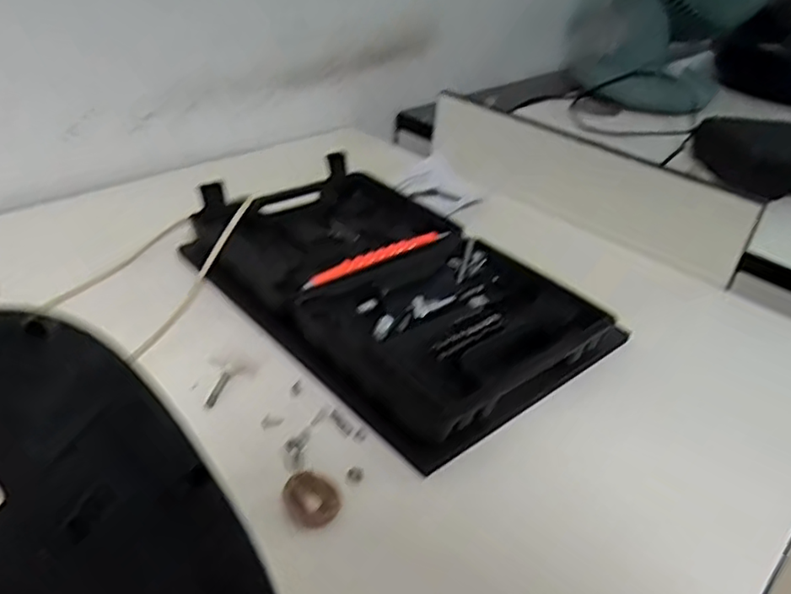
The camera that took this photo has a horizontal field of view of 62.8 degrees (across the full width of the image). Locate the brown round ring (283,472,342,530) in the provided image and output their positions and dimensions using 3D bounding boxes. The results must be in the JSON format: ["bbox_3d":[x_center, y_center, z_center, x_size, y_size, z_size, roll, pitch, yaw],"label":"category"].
[{"bbox_3d":[-0.051,0.121,0.390,0.033,0.009,0.035,4,34,-3],"label":"brown round ring"}]

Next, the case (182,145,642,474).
[{"bbox_3d":[-0.005,-0.020,0.577,0.241,0.042,0.354,-24,44,-37],"label":"case"}]

